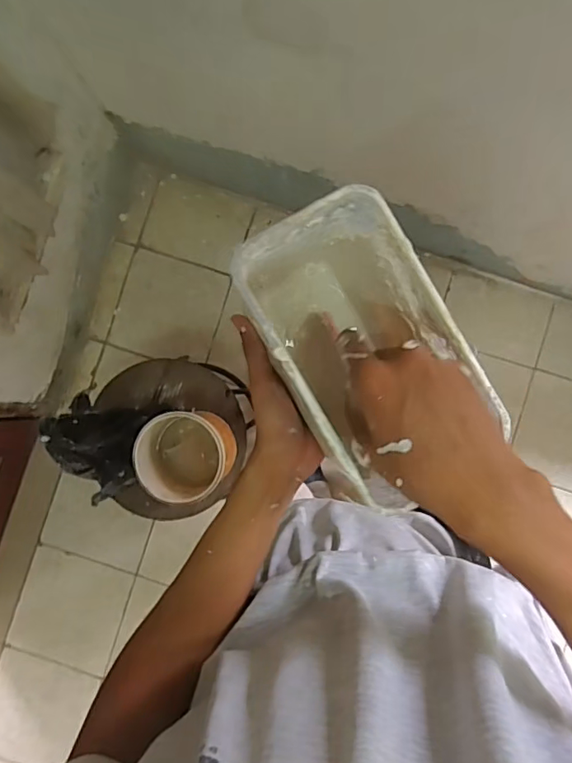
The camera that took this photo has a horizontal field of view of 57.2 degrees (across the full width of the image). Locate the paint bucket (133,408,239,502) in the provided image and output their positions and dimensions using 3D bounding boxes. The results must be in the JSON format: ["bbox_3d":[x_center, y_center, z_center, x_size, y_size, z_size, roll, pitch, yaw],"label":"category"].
[{"bbox_3d":[-0.193,0.140,1.004,0.131,0.190,0.159,-8,87,1],"label":"paint bucket"}]

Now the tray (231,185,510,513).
[{"bbox_3d":[0.056,-0.021,0.389,0.110,0.138,0.189,-31,86,0],"label":"tray"}]

